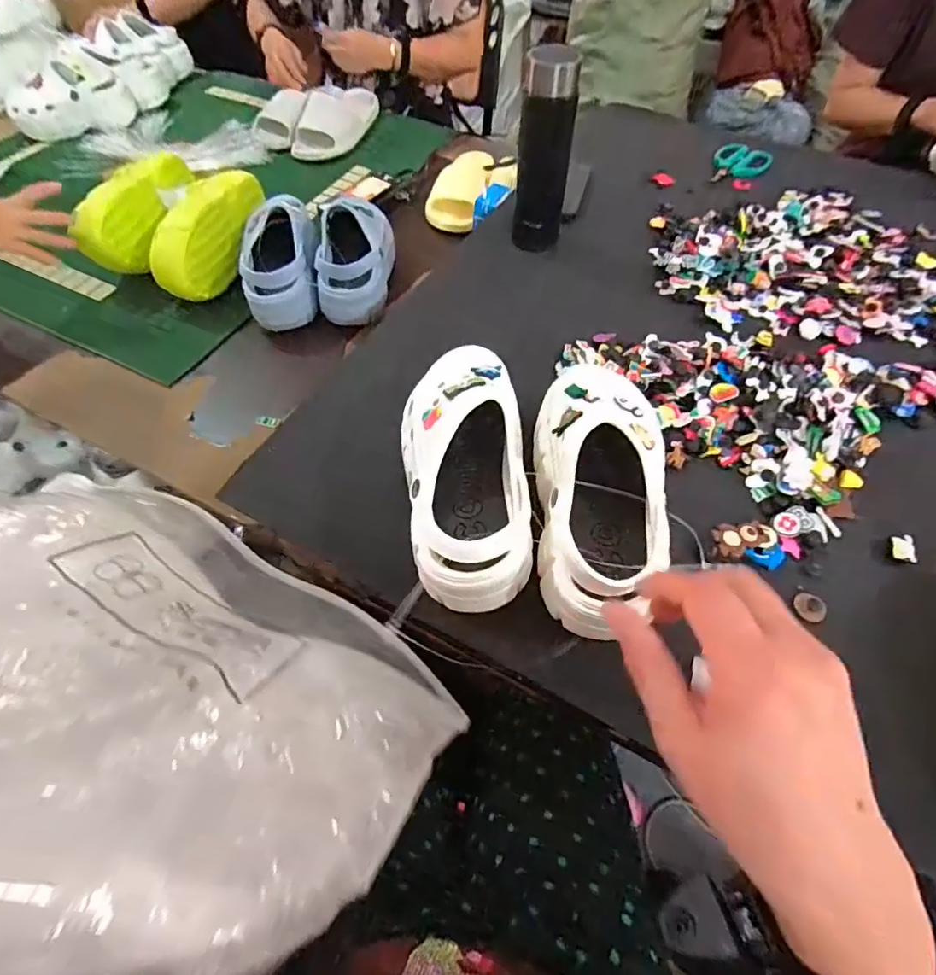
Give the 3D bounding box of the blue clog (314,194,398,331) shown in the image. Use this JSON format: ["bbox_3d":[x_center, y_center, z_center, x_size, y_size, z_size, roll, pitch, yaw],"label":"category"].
[{"bbox_3d":[-0.167,-0.353,0.784,0.097,0.084,0.204,-1,57,1],"label":"blue clog"}]

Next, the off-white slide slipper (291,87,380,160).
[{"bbox_3d":[-0.272,-0.770,1.095,0.102,0.069,0.223,19,59,13],"label":"off-white slide slipper"}]

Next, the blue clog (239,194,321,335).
[{"bbox_3d":[-0.276,-0.341,0.783,0.103,0.080,0.236,-4,76,-1],"label":"blue clog"}]

